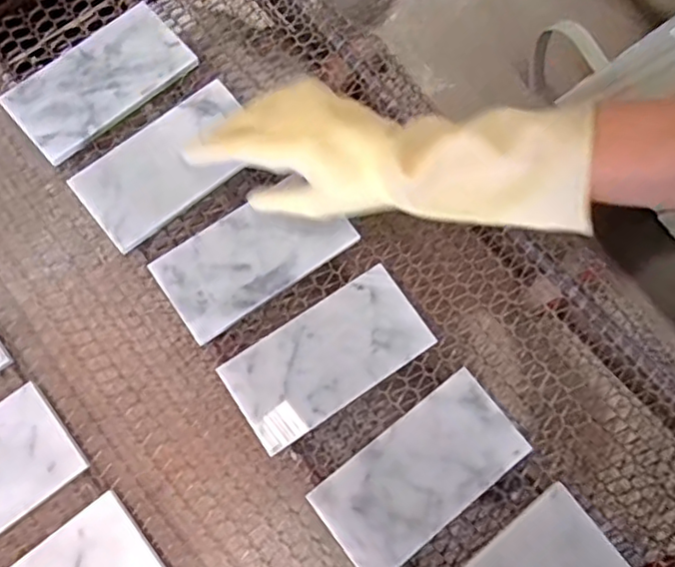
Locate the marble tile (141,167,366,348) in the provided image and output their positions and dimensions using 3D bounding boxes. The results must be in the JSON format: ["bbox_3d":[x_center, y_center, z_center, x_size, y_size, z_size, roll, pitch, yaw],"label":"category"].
[{"bbox_3d":[-0.068,-0.025,0.509,0.150,0.007,0.078,-35,81,-10],"label":"marble tile"}]

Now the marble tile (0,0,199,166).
[{"bbox_3d":[-0.209,-0.179,0.552,0.155,0.006,0.085,-40,78,-14],"label":"marble tile"}]

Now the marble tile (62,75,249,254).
[{"bbox_3d":[-0.141,-0.102,0.536,0.155,0.009,0.089,-39,74,-14],"label":"marble tile"}]

